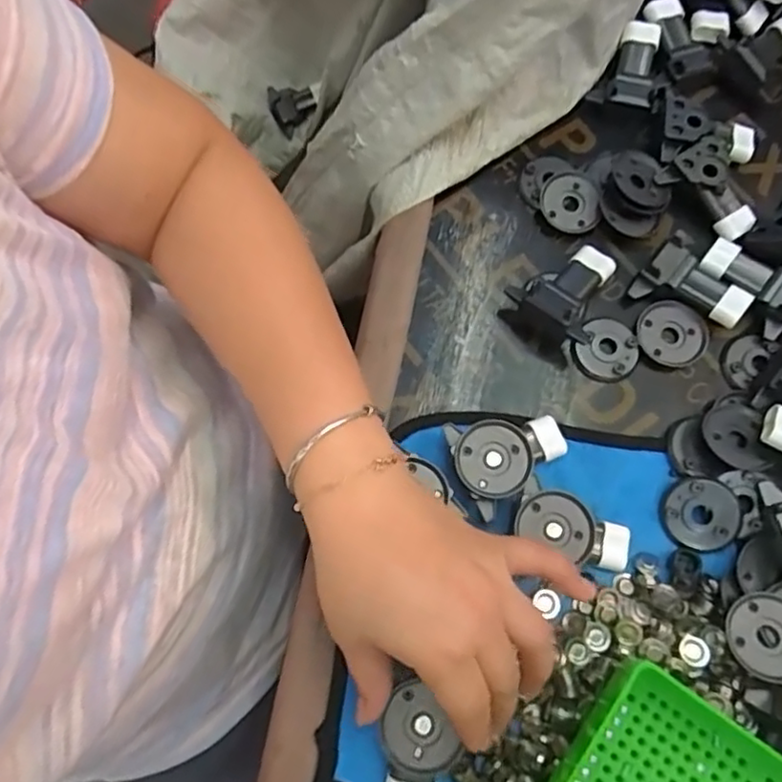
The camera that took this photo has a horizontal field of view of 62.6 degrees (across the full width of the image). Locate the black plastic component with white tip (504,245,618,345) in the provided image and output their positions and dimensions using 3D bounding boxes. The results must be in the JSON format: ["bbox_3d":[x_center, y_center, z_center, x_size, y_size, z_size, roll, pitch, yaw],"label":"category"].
[{"bbox_3d":[0.113,-0.065,0.400,0.055,0.034,0.063,43,78,12],"label":"black plastic component with white tip"}]

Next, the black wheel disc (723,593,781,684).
[{"bbox_3d":[0.198,0.127,0.332,0.044,0.006,0.041,4,73,2],"label":"black wheel disc"}]

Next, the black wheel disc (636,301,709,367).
[{"bbox_3d":[0.177,-0.036,0.405,0.043,0.008,0.039,14,74,5],"label":"black wheel disc"}]

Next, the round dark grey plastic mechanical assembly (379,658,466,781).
[{"bbox_3d":[0.011,0.181,0.325,0.039,0.030,0.061,19,75,7],"label":"round dark grey plastic mechanical assembly"}]

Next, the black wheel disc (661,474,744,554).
[{"bbox_3d":[0.175,0.070,0.365,0.040,0.008,0.040,-3,82,18],"label":"black wheel disc"}]

